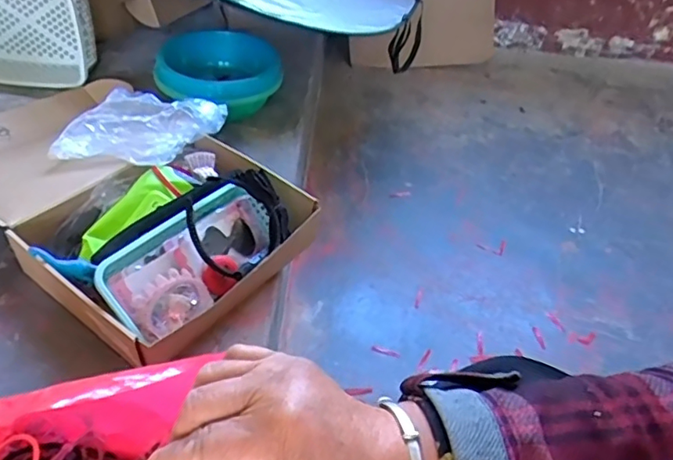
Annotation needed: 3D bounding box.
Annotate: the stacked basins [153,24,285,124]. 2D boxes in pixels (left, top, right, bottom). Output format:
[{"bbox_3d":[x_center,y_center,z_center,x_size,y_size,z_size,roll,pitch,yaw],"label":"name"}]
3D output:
[{"bbox_3d":[-0.231,-0.312,1.118,0.223,0.092,0.189,12,44,6],"label":"stacked basins"}]

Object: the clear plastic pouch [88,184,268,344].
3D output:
[{"bbox_3d":[-0.181,0.031,0.738,0.122,0.081,0.261,27,47,21],"label":"clear plastic pouch"}]

